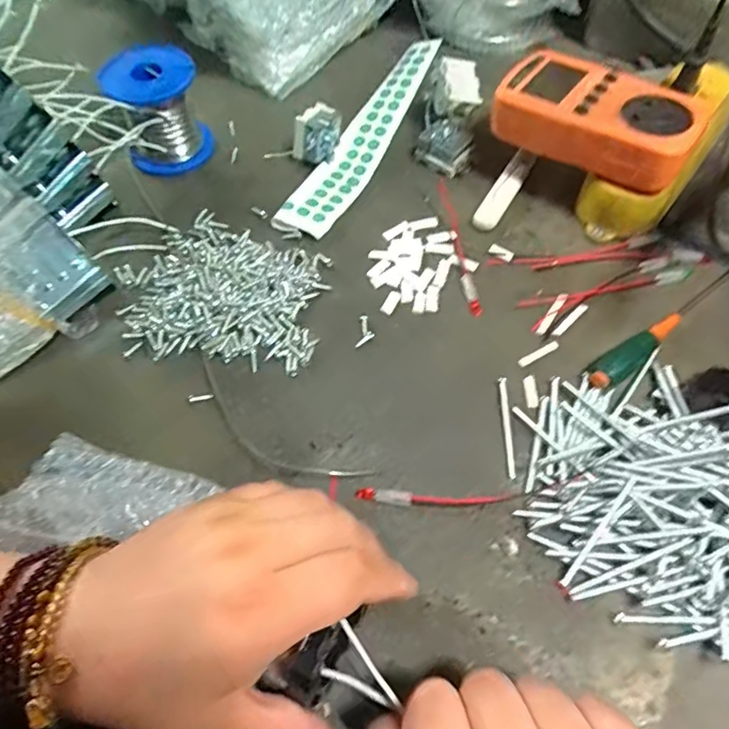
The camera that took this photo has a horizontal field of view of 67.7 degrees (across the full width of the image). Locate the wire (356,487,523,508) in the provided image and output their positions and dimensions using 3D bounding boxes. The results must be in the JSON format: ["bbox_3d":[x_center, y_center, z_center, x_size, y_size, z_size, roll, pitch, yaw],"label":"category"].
[{"bbox_3d":[0.039,0.070,0.285,0.085,0.004,0.008,2,61,3],"label":"wire"}]

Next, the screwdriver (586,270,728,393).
[{"bbox_3d":[0.197,-0.033,0.339,0.159,0.017,0.019,-34,65,-16],"label":"screwdriver"}]

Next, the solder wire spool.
[{"bbox_3d":[-0.149,-0.185,0.394,0.063,0.060,0.059,-22,63,-10],"label":"solder wire spool"}]

